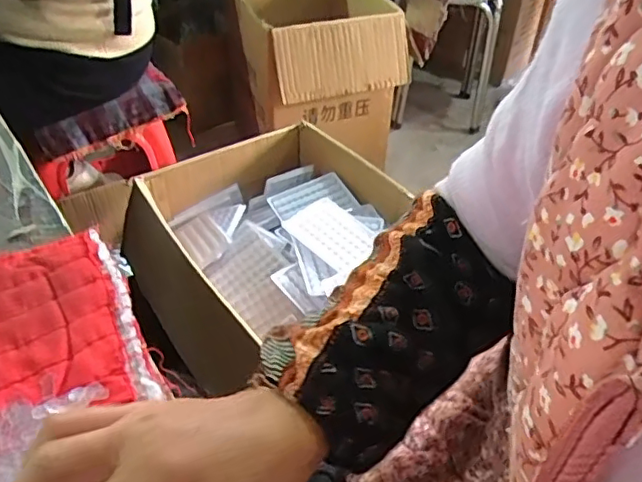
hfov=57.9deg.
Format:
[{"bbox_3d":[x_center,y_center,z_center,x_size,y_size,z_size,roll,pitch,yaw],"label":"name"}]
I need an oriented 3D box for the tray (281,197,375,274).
[{"bbox_3d":[0.017,-0.008,0.848,0.100,0.024,0.136,-28,48,-30],"label":"tray"}]

